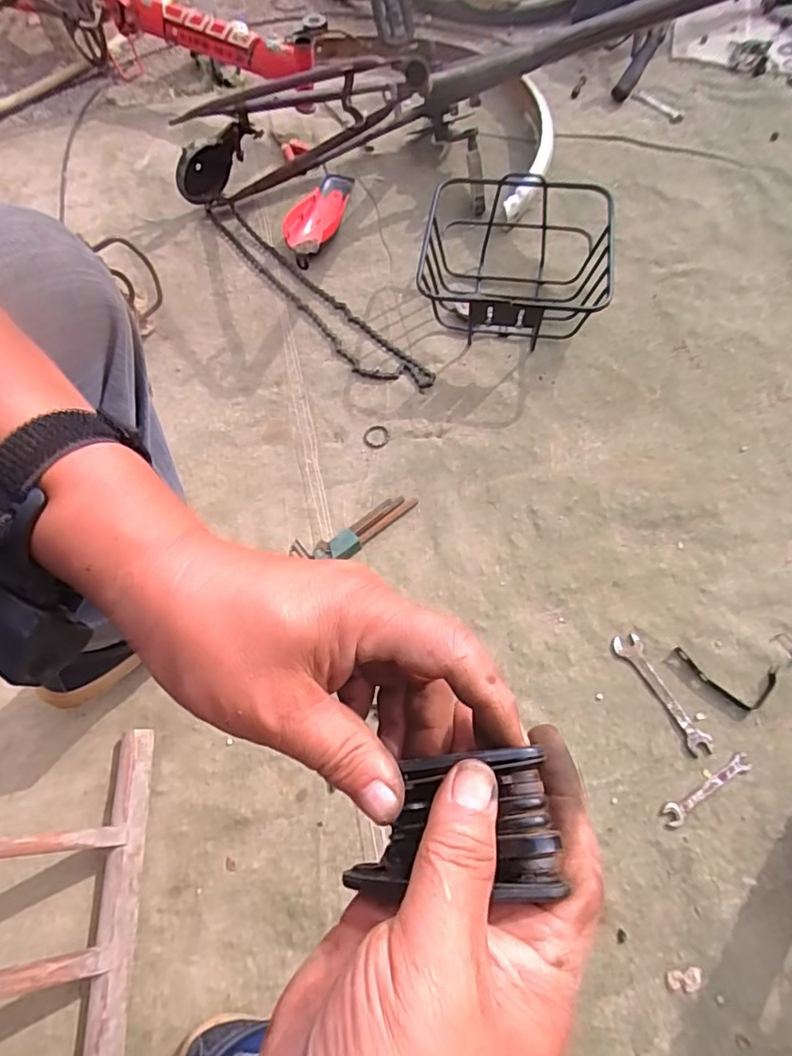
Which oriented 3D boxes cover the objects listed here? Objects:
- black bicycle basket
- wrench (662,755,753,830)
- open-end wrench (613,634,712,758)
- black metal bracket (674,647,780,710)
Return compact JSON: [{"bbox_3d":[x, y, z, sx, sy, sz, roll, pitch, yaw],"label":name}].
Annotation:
[{"bbox_3d":[0.173,-0.392,0.825,0.259,0.137,0.250,6,68,5],"label":"black bicycle basket"},{"bbox_3d":[0.339,0.287,0.608,0.117,0.004,0.023,-31,69,-10],"label":"wrench"},{"bbox_3d":[0.312,0.192,0.651,0.031,0.004,0.149,-28,68,-9],"label":"open-end wrench"},{"bbox_3d":[0.386,0.178,0.651,0.111,0.010,0.054,11,68,7],"label":"black metal bracket"}]

